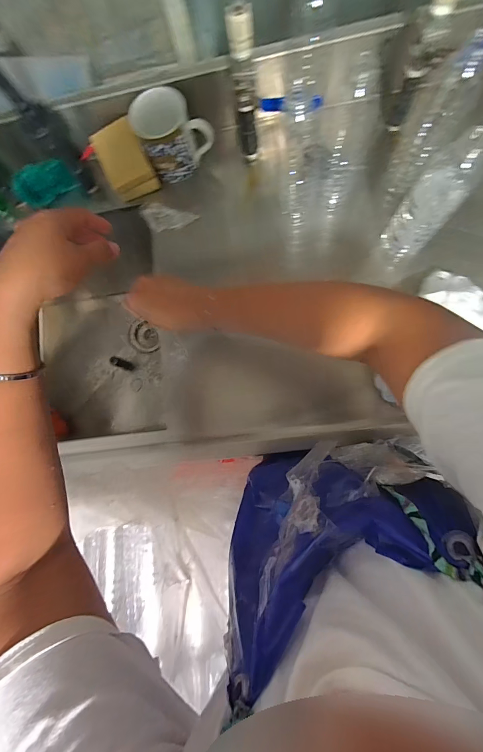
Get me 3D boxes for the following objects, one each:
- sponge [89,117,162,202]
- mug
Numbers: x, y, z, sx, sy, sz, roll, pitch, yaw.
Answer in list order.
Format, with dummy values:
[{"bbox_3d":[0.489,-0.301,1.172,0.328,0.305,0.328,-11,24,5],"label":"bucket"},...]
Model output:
[{"bbox_3d":[-0.196,-0.365,0.526,0.074,0.106,0.033,-28,48,-2],"label":"sponge"},{"bbox_3d":[-0.111,-0.404,0.513,0.113,0.104,0.076,-16,82,5],"label":"mug"}]

